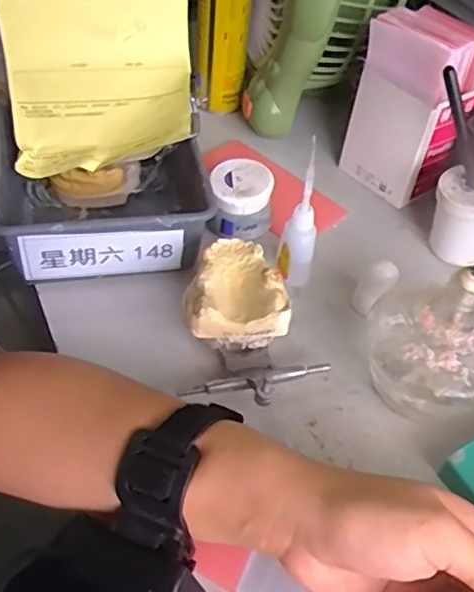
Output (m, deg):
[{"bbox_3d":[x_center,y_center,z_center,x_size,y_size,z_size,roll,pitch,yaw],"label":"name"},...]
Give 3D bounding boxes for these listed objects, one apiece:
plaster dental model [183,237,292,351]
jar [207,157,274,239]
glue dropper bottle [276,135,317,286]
[{"bbox_3d":[-0.002,0.000,0.410,0.065,0.041,0.066,-1,47,-6],"label":"plaster dental model"},{"bbox_3d":[0.003,-0.078,0.484,0.049,0.045,0.045,3,46,-3],"label":"jar"},{"bbox_3d":[0.048,-0.056,0.438,0.022,0.106,0.028,-8,48,-12],"label":"glue dropper bottle"}]

